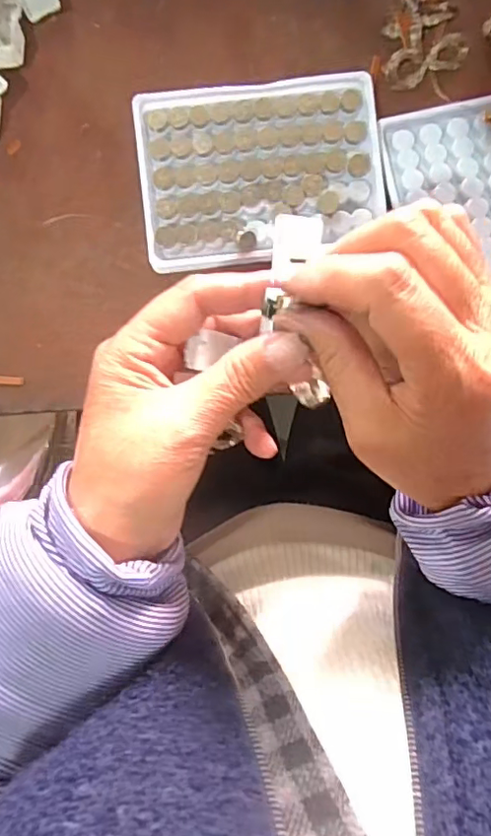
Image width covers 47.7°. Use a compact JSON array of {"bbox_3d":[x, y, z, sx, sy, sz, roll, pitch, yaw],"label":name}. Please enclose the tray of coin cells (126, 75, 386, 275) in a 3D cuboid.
[{"bbox_3d":[0.009,-0.135,0.308,0.129,0.022,0.094,-6,90,0],"label":"tray of coin cells"}]

